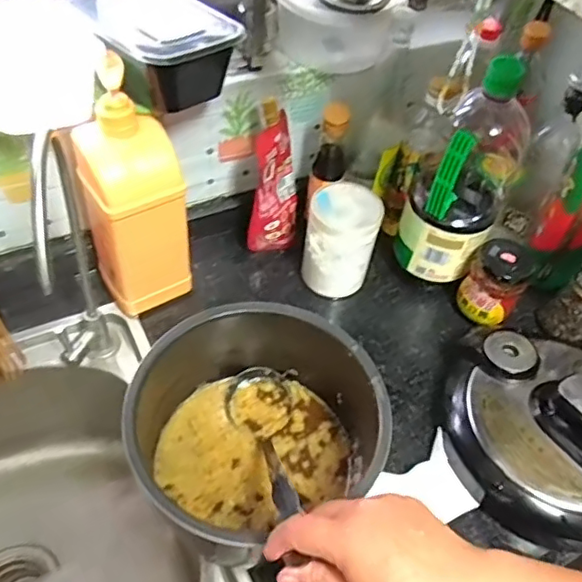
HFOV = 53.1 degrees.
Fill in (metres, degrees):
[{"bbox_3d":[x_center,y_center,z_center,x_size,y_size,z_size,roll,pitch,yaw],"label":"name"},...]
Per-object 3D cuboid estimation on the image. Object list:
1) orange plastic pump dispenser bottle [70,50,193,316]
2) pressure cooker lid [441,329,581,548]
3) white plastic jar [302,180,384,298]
[{"bbox_3d":[-0.161,-0.095,0.604,0.095,0.267,0.074,-17,55,-18],"label":"orange plastic pump dispenser bottle"},{"bbox_3d":[0.278,0.135,0.599,0.220,0.094,0.221,3,51,-3],"label":"pressure cooker lid"},{"bbox_3d":[0.060,-0.058,0.715,0.085,0.123,0.080,3,51,-3],"label":"white plastic jar"}]

